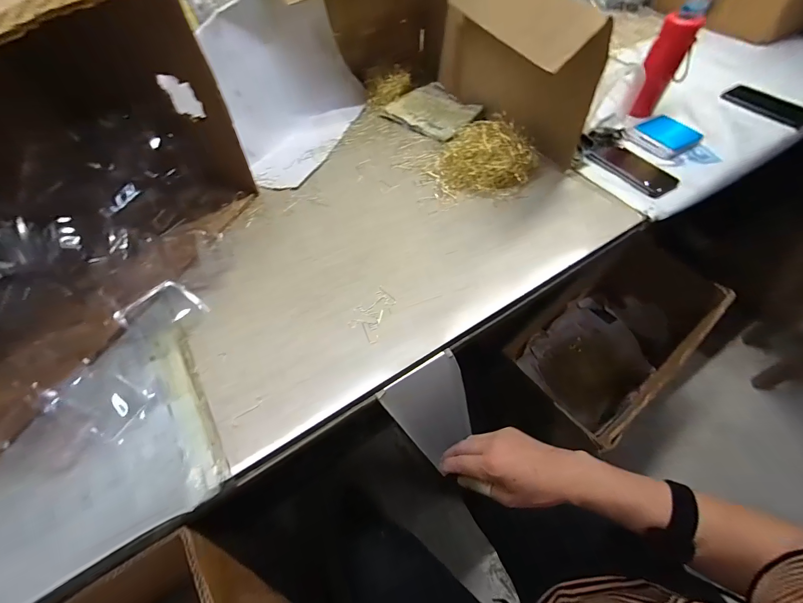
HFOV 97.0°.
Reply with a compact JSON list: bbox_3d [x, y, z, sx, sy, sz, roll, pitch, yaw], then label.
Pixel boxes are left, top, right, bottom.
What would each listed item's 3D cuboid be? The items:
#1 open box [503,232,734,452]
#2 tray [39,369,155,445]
[{"bbox_3d":[0.613,0.098,1.050,0.400,0.333,0.319,-34,62,-22],"label":"open box"},{"bbox_3d":[-0.360,0.117,0.426,0.101,0.029,0.063,20,58,13],"label":"tray"}]

